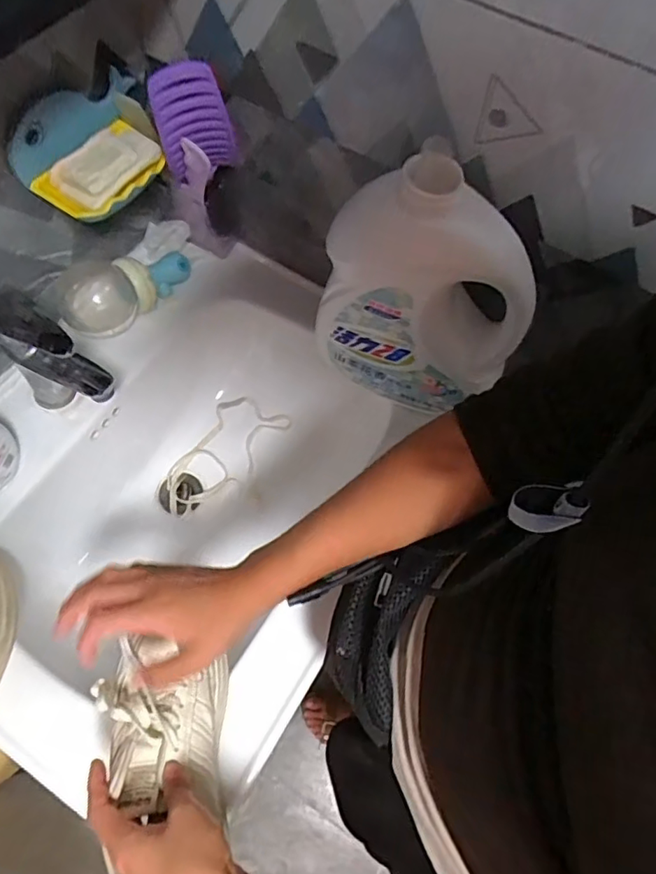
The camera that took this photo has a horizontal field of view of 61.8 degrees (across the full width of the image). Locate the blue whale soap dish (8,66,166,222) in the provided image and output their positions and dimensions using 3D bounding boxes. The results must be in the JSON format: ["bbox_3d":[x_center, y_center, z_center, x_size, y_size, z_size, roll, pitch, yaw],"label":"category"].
[{"bbox_3d":[-0.223,-0.288,0.540,0.092,0.062,0.154,37,69,13],"label":"blue whale soap dish"}]

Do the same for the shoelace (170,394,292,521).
[{"bbox_3d":[-0.152,0.024,0.764,0.096,0.036,0.196,39,69,14],"label":"shoelace"}]

